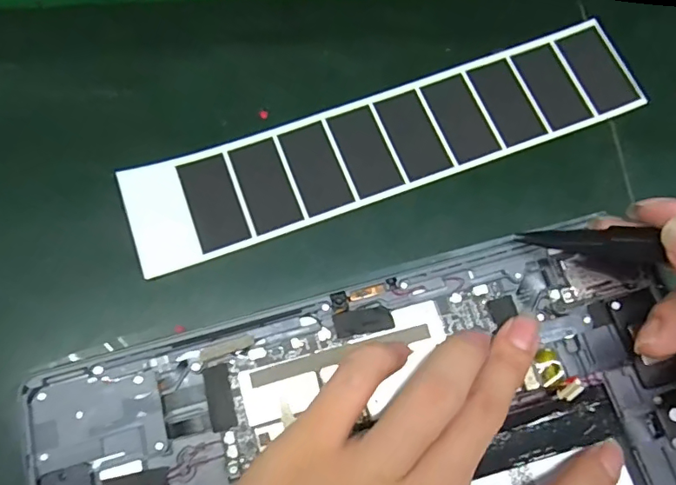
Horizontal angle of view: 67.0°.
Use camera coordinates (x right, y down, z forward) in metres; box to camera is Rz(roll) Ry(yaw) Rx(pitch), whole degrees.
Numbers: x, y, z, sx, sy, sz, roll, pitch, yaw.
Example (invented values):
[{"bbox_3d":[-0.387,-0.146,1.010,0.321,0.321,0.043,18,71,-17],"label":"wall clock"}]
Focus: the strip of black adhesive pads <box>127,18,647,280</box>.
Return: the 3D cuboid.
[{"bbox_3d":[0.026,-0.052,0.263,0.263,0.006,0.052,-20,71,-6],"label":"strip of black adhesive pads"}]

